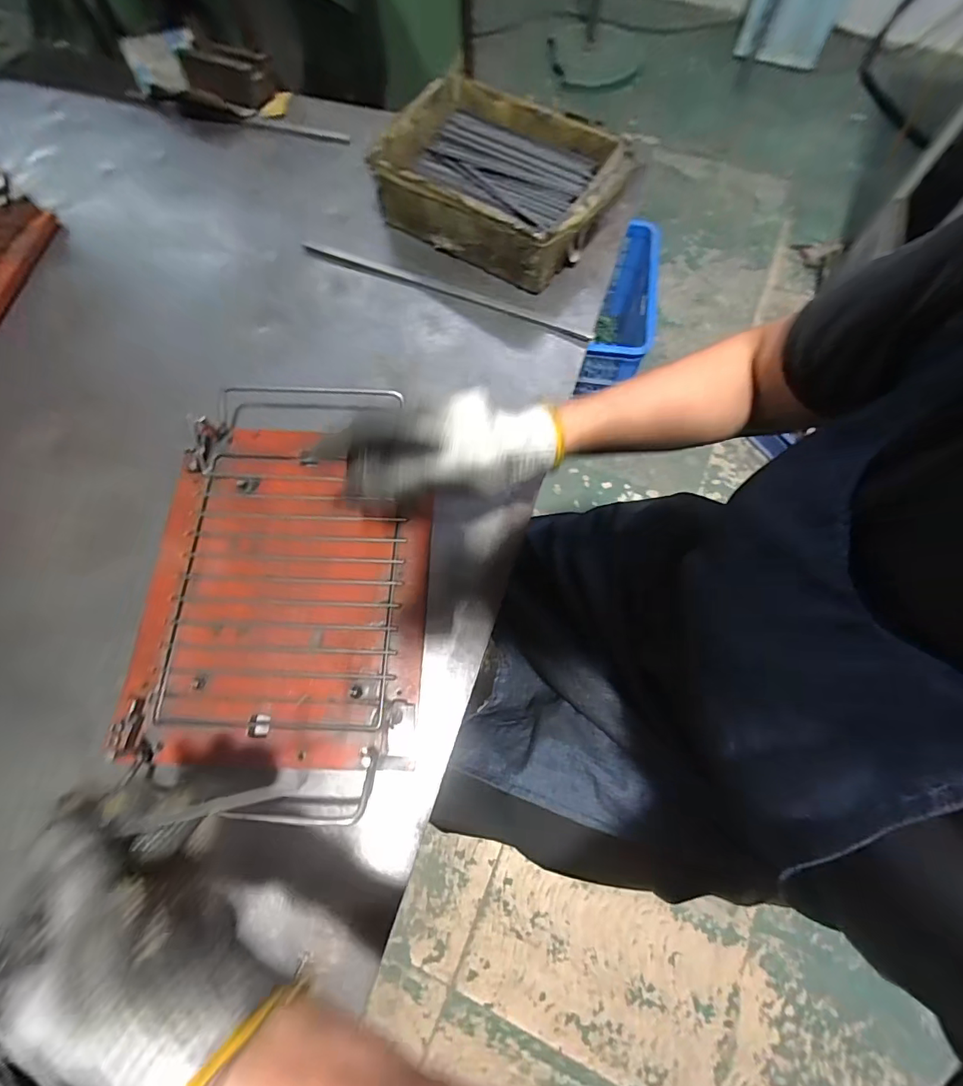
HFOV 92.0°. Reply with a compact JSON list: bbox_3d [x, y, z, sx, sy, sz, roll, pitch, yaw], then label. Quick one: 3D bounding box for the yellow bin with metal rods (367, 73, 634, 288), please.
[{"bbox_3d":[0.022,-0.405,0.540,0.253,0.088,0.184,28,74,10],"label":"yellow bin with metal rods"}]

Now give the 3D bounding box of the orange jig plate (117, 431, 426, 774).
[{"bbox_3d":[-0.169,0.035,0.410,0.238,0.018,0.291,2,71,2],"label":"orange jig plate"}]

